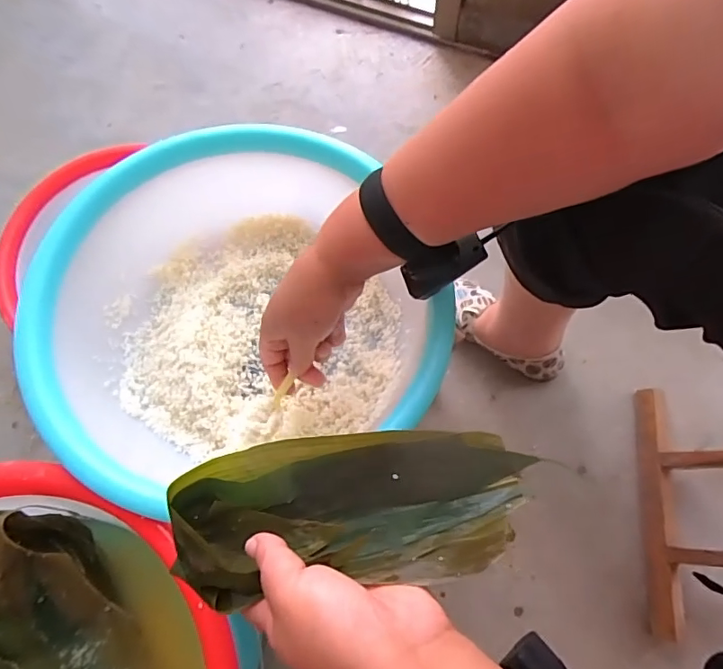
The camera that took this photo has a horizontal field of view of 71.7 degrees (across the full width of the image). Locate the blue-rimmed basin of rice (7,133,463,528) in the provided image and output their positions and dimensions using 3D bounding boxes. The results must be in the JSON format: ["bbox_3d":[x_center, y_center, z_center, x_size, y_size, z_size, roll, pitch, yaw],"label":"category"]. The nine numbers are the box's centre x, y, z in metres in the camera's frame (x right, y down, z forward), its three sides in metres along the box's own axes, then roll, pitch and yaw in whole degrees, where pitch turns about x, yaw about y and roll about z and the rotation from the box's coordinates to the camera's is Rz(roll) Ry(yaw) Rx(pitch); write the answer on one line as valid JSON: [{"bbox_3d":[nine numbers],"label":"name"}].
[{"bbox_3d":[-0.121,-0.029,0.482,0.326,0.122,0.301,-24,70,-7],"label":"blue-rimmed basin of rice"}]

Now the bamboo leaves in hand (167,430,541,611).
[{"bbox_3d":[-0.019,0.106,0.299,0.220,0.034,0.088,-10,71,14],"label":"bamboo leaves in hand"}]

